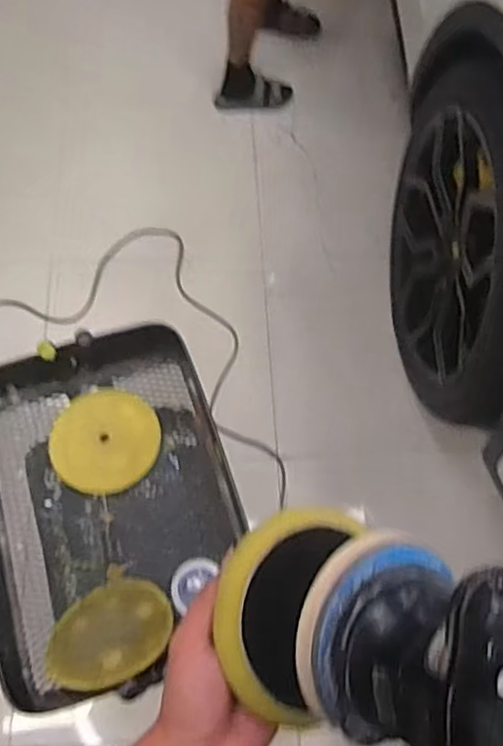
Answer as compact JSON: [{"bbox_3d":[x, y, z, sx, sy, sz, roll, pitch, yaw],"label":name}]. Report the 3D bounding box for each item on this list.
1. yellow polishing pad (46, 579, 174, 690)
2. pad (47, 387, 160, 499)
[{"bbox_3d":[-0.169,0.305,0.751,0.149,0.015,0.137,-22,32,-6],"label":"yellow polishing pad"},{"bbox_3d":[-0.202,0.093,0.886,0.146,0.023,0.144,-10,66,-9],"label":"pad"}]

